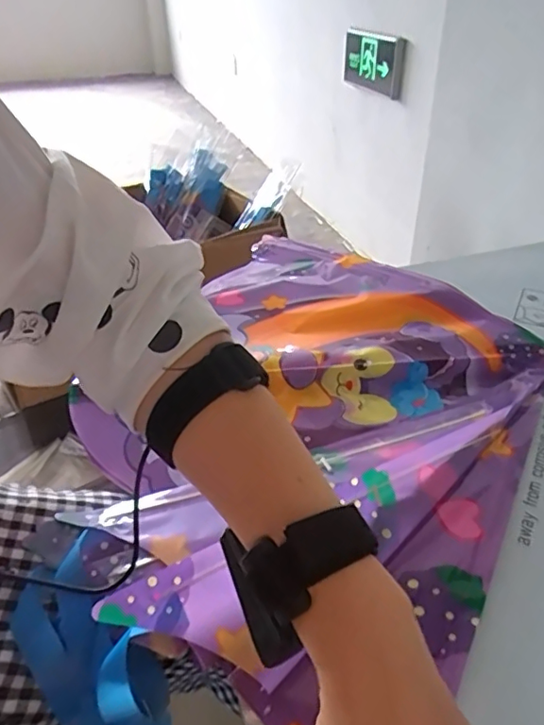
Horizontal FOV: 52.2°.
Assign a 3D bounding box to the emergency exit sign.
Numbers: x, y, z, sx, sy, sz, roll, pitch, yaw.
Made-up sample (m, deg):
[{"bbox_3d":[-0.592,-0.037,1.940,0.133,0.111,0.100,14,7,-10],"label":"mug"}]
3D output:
[{"bbox_3d":[0.293,-0.871,1.615,0.042,0.145,0.382,-9,34,-11],"label":"emergency exit sign"}]

